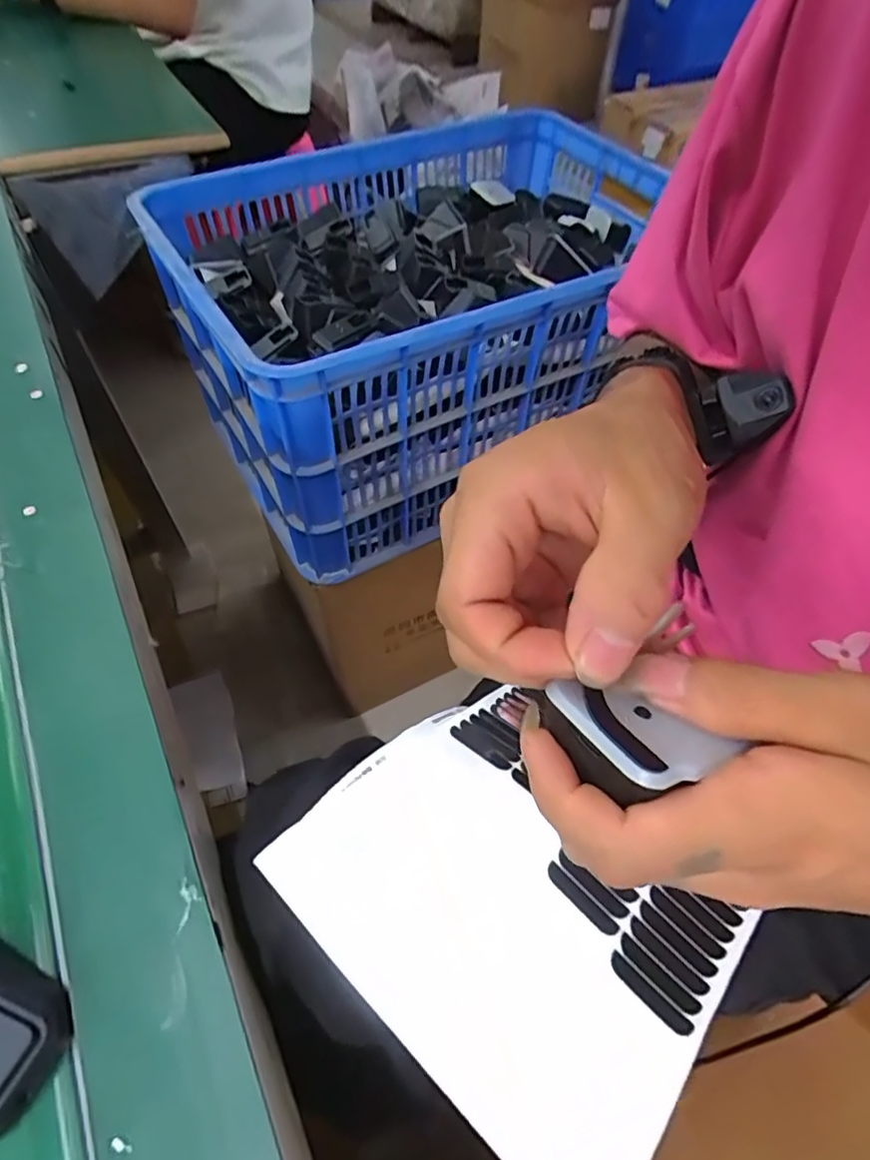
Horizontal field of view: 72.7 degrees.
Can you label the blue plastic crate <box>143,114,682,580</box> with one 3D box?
[{"bbox_3d":[-0.005,-0.326,0.757,0.557,0.282,0.403,-24,59,-17],"label":"blue plastic crate"}]

